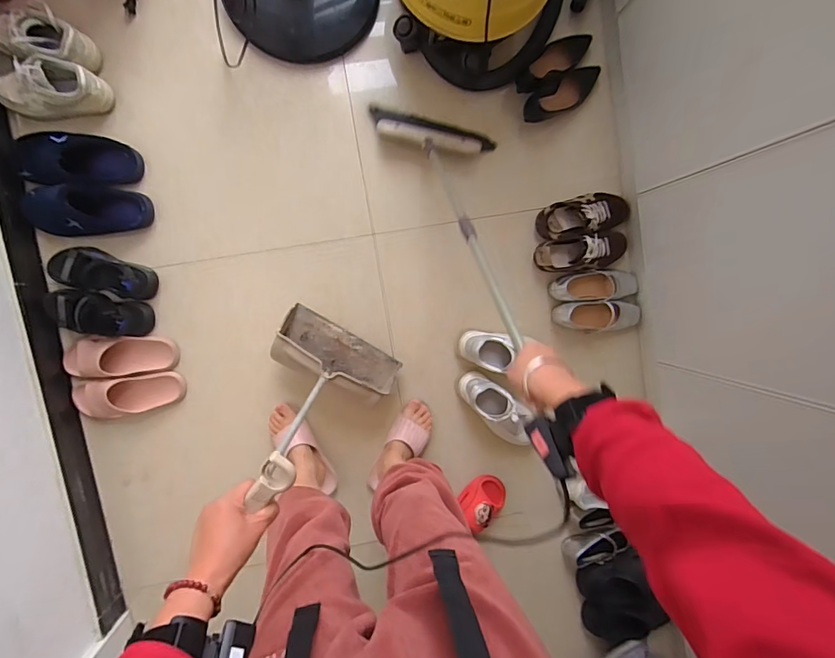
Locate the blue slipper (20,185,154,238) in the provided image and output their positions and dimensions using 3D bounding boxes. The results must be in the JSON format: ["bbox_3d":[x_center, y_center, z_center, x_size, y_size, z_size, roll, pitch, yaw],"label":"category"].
[{"bbox_3d":[-0.784,-0.276,1.064,0.278,0.102,0.108,2,97,-5],"label":"blue slipper"}]

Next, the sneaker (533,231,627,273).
[{"bbox_3d":[0.434,-0.198,1.186,0.259,0.079,0.092,-10,98,-3],"label":"sneaker"}]

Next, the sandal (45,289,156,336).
[{"bbox_3d":[-0.778,-0.036,1.094,0.240,0.085,0.110,13,96,-6],"label":"sandal"}]

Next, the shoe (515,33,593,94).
[{"bbox_3d":[0.344,-0.678,1.153,0.243,0.052,0.083,-42,98,-11],"label":"shoe"}]

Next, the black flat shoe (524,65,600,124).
[{"bbox_3d":[0.378,-0.602,1.148,0.225,0.048,0.077,-33,98,0],"label":"black flat shoe"}]

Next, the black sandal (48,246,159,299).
[{"bbox_3d":[-0.766,-0.136,1.091,0.245,0.083,0.104,13,96,-6],"label":"black sandal"}]

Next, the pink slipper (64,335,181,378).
[{"bbox_3d":[-0.737,0.070,1.113,0.263,0.061,0.103,-1,97,-4],"label":"pink slipper"}]

